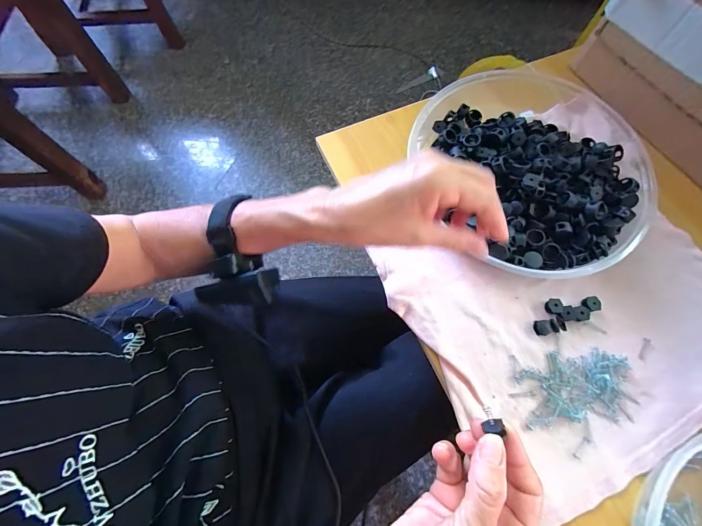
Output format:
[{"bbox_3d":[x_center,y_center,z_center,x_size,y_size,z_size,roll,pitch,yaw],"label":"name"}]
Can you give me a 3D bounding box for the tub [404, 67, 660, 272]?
[{"bbox_3d":[0.199,-0.106,0.326,0.232,0.049,0.225,1,71,-2],"label":"tub"}]

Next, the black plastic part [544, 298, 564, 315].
[{"bbox_3d":[0.187,0.040,0.290,0.012,0.008,0.014,-11,72,-6],"label":"black plastic part"}]

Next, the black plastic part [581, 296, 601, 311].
[{"bbox_3d":[0.221,0.038,0.289,0.012,0.008,0.013,-6,71,-4],"label":"black plastic part"}]

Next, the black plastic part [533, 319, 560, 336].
[{"bbox_3d":[0.177,0.059,0.285,0.018,0.008,0.013,-5,71,-4],"label":"black plastic part"}]

